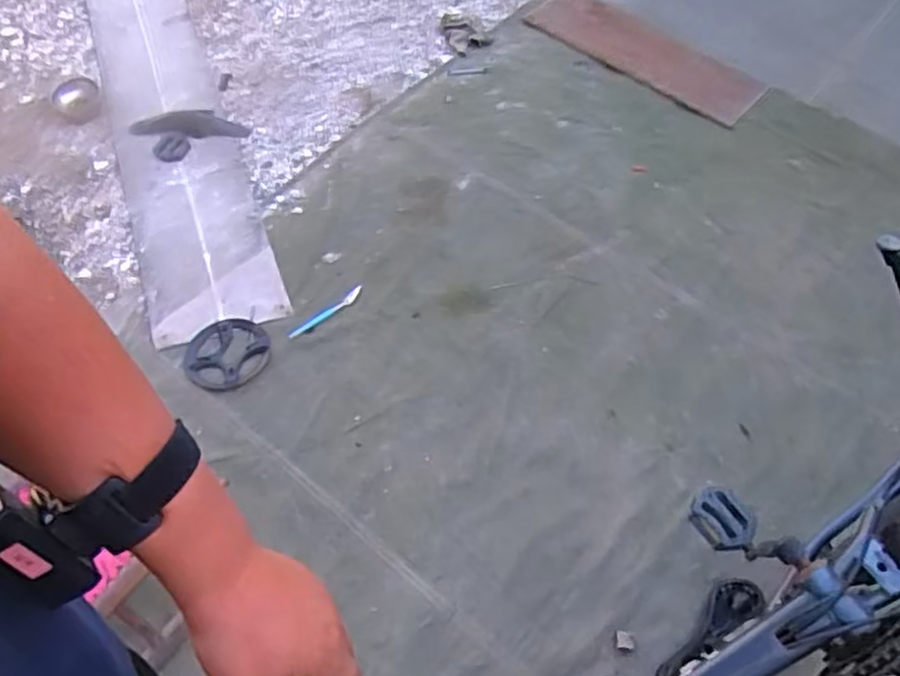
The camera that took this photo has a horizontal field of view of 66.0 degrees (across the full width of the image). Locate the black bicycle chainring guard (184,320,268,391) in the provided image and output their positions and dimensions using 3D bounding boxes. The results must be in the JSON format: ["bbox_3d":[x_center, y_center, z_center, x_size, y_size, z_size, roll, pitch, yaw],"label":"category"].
[{"bbox_3d":[-0.485,0.040,1.509,0.183,0.016,0.181,-1,59,2],"label":"black bicycle chainring guard"}]

